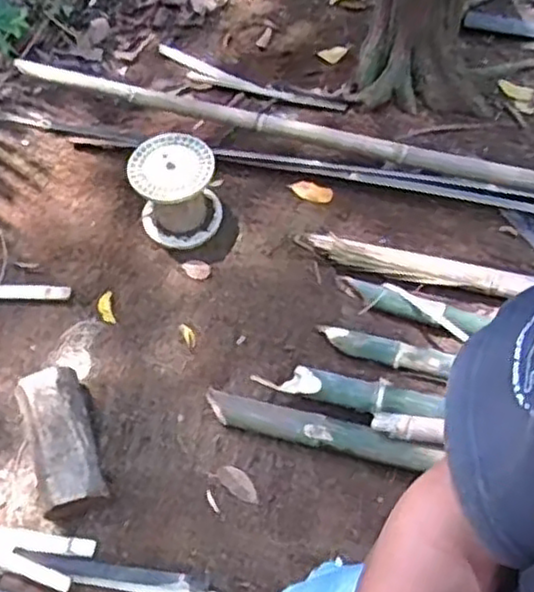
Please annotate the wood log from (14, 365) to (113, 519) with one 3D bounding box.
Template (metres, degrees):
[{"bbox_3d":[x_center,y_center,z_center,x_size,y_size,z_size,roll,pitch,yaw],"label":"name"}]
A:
[{"bbox_3d":[-0.428,0.300,1.521,0.131,0.120,0.294,-18,64,-8],"label":"wood log"}]

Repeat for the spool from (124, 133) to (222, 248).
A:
[{"bbox_3d":[-0.221,-0.260,1.764,0.198,0.188,0.232,-12,63,-5],"label":"spool"}]

